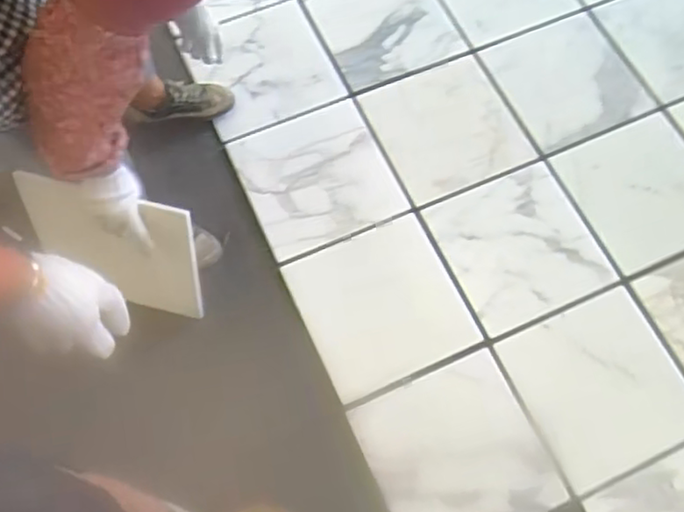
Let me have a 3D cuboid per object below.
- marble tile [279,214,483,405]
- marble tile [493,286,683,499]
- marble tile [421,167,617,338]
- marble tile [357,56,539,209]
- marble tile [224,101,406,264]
[{"bbox_3d":[0.073,0.096,1.290,0.286,0.018,0.287,-24,72,-6],"label":"marble tile"},{"bbox_3d":[0.479,0.240,1.229,0.287,0.017,0.295,-23,72,-6],"label":"marble tile"},{"bbox_3d":[0.347,-0.018,1.321,0.274,0.018,0.286,-24,72,-6],"label":"marble tile"},{"bbox_3d":[0.218,-0.267,1.408,0.274,0.015,0.278,-23,72,-6],"label":"marble tile"},{"bbox_3d":[-0.052,-0.160,1.365,0.283,0.014,0.275,-24,72,-6],"label":"marble tile"}]

